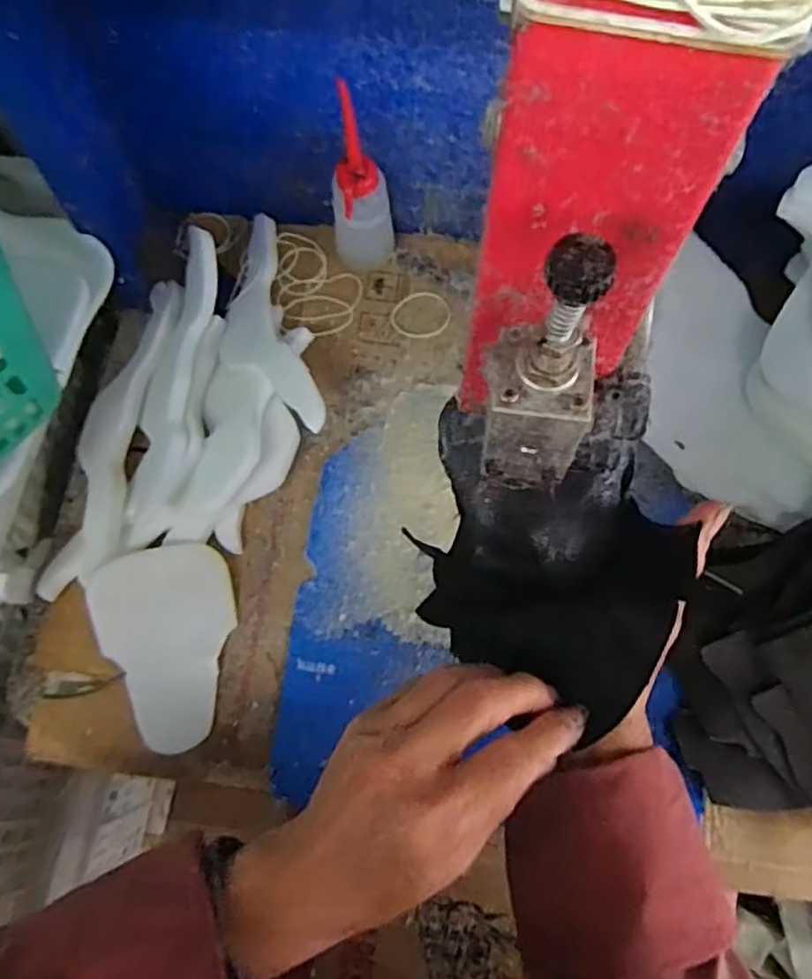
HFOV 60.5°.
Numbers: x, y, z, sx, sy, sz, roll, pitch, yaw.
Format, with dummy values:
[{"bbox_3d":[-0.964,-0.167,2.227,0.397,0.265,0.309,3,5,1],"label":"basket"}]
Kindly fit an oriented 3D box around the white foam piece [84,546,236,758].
[{"bbox_3d":[-0.173,0.114,0.509,0.096,0.027,0.143,-13,72,-5],"label":"white foam piece"}]

